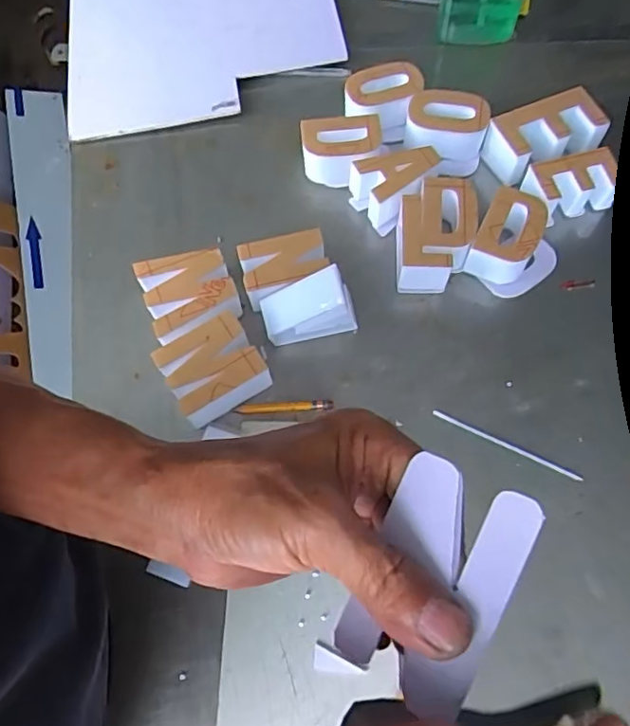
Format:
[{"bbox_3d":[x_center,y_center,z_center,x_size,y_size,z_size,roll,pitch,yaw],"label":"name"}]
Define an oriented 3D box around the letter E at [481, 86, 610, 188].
[{"bbox_3d":[0.248,-0.241,0.610,0.118,0.043,0.066,-22,68,-6],"label":"letter E"}]

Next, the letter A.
[{"bbox_3d":[0.085,-0.189,0.595,0.086,0.047,0.067,-30,69,-9],"label":"letter A"}]

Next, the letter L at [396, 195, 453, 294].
[{"bbox_3d":[0.106,-0.120,0.564,0.052,0.053,0.088,0,68,3],"label":"letter L"}]

